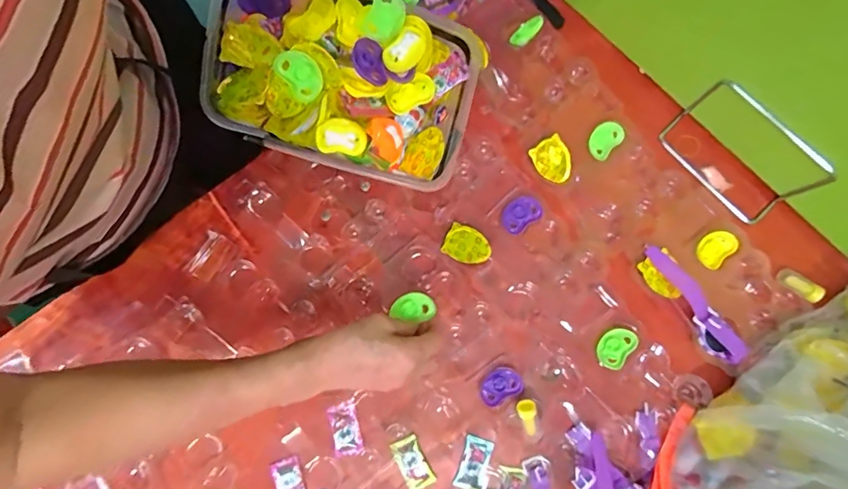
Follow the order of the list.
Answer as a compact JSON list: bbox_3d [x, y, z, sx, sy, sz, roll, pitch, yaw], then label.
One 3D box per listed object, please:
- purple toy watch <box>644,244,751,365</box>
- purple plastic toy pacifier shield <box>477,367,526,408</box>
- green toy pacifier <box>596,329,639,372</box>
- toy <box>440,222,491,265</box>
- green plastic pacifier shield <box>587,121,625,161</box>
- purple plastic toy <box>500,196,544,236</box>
[{"bbox_3d":[0.290,0.063,0.509,0.032,0.017,0.144,-32,80,-6],"label":"purple toy watch"},{"bbox_3d":[0.082,0.152,0.507,0.048,0.005,0.032,-27,80,-5],"label":"purple plastic toy pacifier shield"},{"bbox_3d":[0.206,0.110,0.507,0.035,0.009,0.046,36,82,31],"label":"green toy pacifier"},{"bbox_3d":[0.048,0.002,0.526,0.050,0.011,0.038,24,80,5],"label":"toy"},{"bbox_3d":[0.211,-0.123,0.550,0.032,0.010,0.044,43,82,8],"label":"green plastic pacifier shield"},{"bbox_3d":[0.110,-0.035,0.538,0.046,0.008,0.035,-41,77,7],"label":"purple plastic toy"}]

